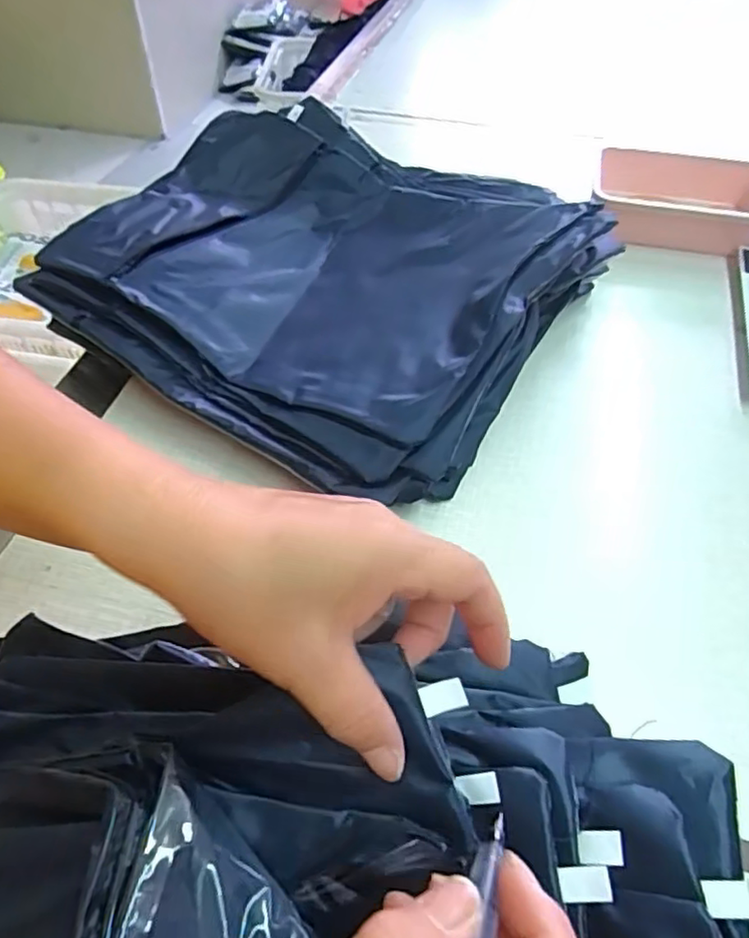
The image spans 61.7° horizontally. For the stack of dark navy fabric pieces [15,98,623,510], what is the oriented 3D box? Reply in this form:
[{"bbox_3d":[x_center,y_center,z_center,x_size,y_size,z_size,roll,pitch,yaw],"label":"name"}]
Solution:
[{"bbox_3d":[-0.042,-0.173,0.487,0.373,0.065,0.333,31,55,18],"label":"stack of dark navy fabric pieces"}]

